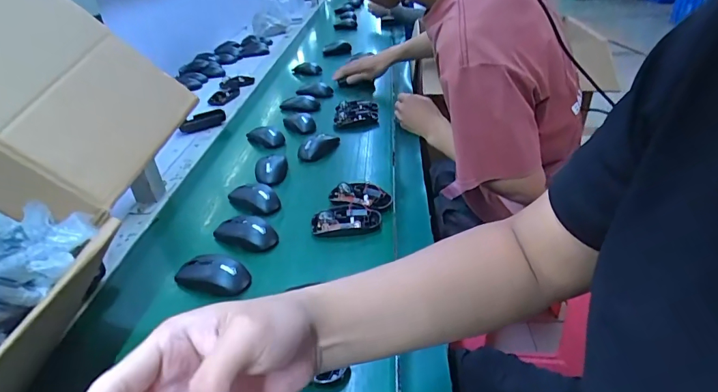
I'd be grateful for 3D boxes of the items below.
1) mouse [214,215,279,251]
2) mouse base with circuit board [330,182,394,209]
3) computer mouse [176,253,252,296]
[{"bbox_3d":[-0.170,0.053,0.625,0.100,0.026,0.050,10,35,19],"label":"mouse"},{"bbox_3d":[0.003,-0.001,0.694,0.104,0.020,0.053,7,34,15],"label":"mouse base with circuit board"},{"bbox_3d":[-0.192,0.102,0.555,0.095,0.030,0.052,12,36,22],"label":"computer mouse"}]

